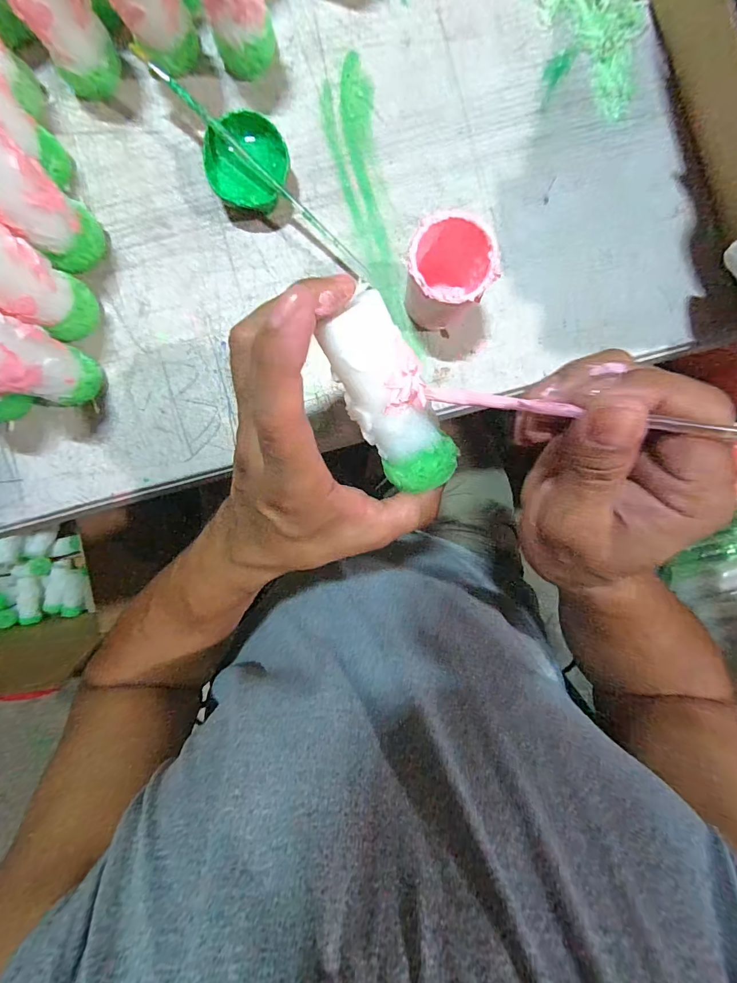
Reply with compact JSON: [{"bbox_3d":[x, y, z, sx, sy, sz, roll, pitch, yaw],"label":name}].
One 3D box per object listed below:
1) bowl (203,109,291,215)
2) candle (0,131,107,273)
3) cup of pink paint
[{"bbox_3d":[-0.080,-0.218,0.280,0.051,0.028,0.056,0,94,-2],"label":"bowl"},{"bbox_3d":[-0.202,-0.170,0.241,0.041,0.105,0.040,37,92,-4],"label":"candle"},{"bbox_3d":[0.047,-0.129,0.267,0.052,0.067,0.062,9,94,-2],"label":"cup of pink paint"}]

